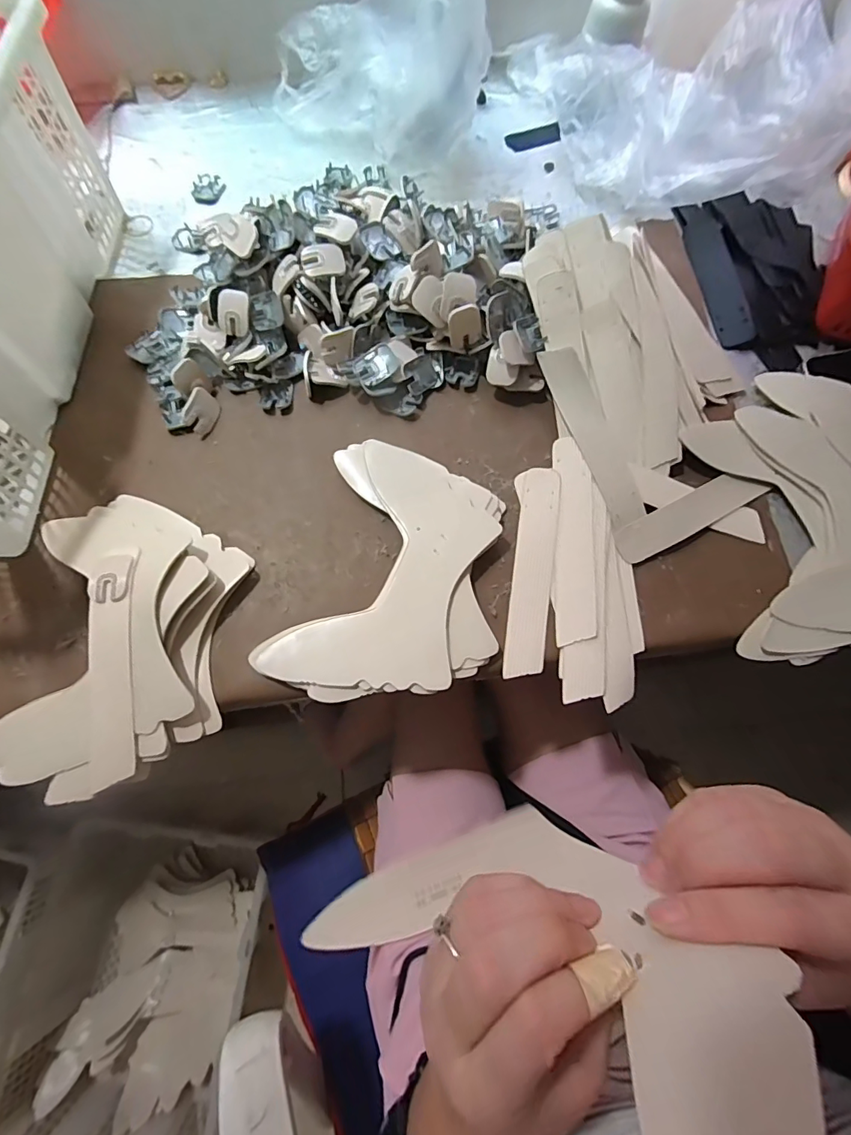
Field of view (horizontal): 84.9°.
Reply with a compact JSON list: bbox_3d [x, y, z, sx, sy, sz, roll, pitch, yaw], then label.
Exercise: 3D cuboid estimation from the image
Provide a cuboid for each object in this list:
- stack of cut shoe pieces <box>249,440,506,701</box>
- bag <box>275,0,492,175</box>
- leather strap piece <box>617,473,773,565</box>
[{"bbox_3d":[-0.024,0.001,0.388,0.168,0.024,0.215,10,72,4],"label":"stack of cut shoe pieces"},{"bbox_3d":[-0.064,-0.573,0.504,0.271,0.161,0.105,35,75,11],"label":"bag"},{"bbox_3d":[0.237,-0.048,0.415,0.155,0.008,0.034,-26,82,-13],"label":"leather strap piece"}]

